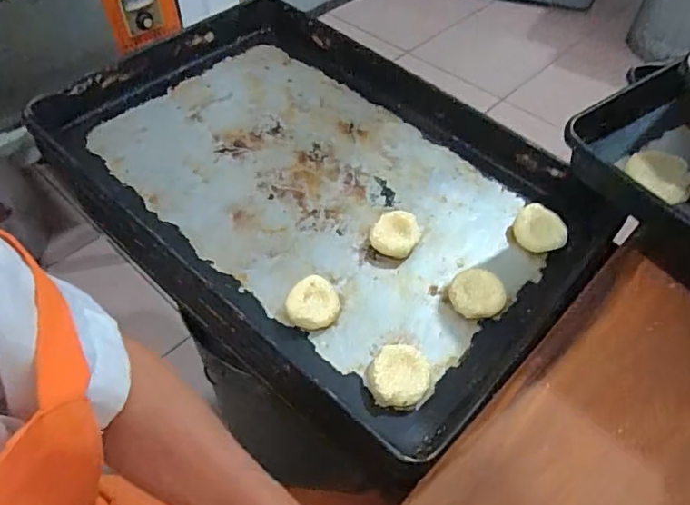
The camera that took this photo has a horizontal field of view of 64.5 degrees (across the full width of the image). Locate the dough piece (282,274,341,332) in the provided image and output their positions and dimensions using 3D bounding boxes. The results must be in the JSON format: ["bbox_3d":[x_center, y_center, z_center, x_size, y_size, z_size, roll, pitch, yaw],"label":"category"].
[{"bbox_3d":[-0.032,0.049,0.538,0.052,0.019,0.048,-5,51,-6],"label":"dough piece"}]

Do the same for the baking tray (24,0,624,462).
[{"bbox_3d":[-0.029,-0.091,0.646,0.613,0.067,0.433,32,55,23],"label":"baking tray"}]

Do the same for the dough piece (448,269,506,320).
[{"bbox_3d":[0.134,0.042,0.553,0.053,0.023,0.045,22,53,17],"label":"dough piece"}]

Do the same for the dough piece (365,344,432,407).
[{"bbox_3d":[0.048,0.113,0.499,0.055,0.015,0.055,4,50,2],"label":"dough piece"}]

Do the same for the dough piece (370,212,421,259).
[{"bbox_3d":[0.056,-0.019,0.596,0.044,0.027,0.049,26,54,19],"label":"dough piece"}]

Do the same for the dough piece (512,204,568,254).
[{"bbox_3d":[0.219,-0.026,0.613,0.056,0.021,0.048,27,55,19],"label":"dough piece"}]

